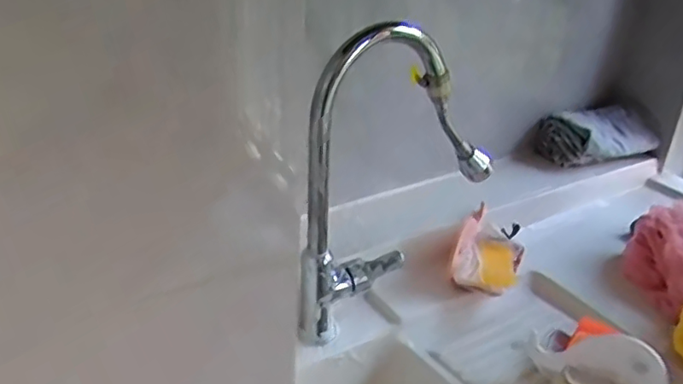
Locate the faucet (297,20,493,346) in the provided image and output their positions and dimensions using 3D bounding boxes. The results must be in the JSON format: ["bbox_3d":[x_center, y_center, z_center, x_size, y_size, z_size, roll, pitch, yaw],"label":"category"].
[{"bbox_3d":[0.073,-0.016,0.785,0.106,0.360,0.285,24,35,33],"label":"faucet"}]

